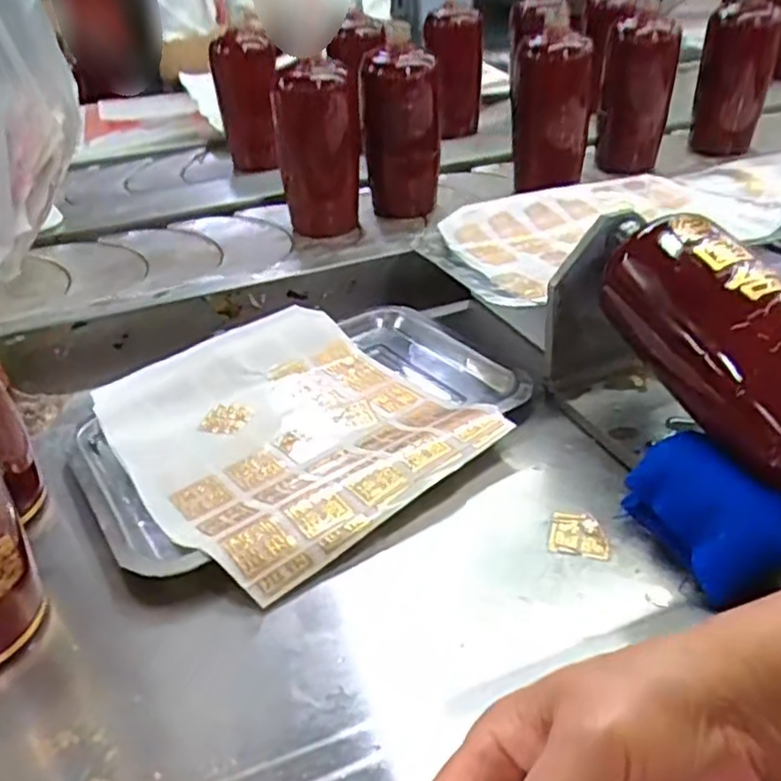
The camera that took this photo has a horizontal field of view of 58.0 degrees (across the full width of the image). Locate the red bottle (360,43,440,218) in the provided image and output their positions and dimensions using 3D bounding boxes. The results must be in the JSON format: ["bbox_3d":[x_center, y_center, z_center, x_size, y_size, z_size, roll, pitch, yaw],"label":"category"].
[{"bbox_3d":[0.012,-0.303,0.852,0.087,0.203,0.075,-3,35,1],"label":"red bottle"}]

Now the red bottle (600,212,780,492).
[{"bbox_3d":[0.198,-0.029,0.405,0.074,0.087,0.181,-12,36,-11],"label":"red bottle"}]

